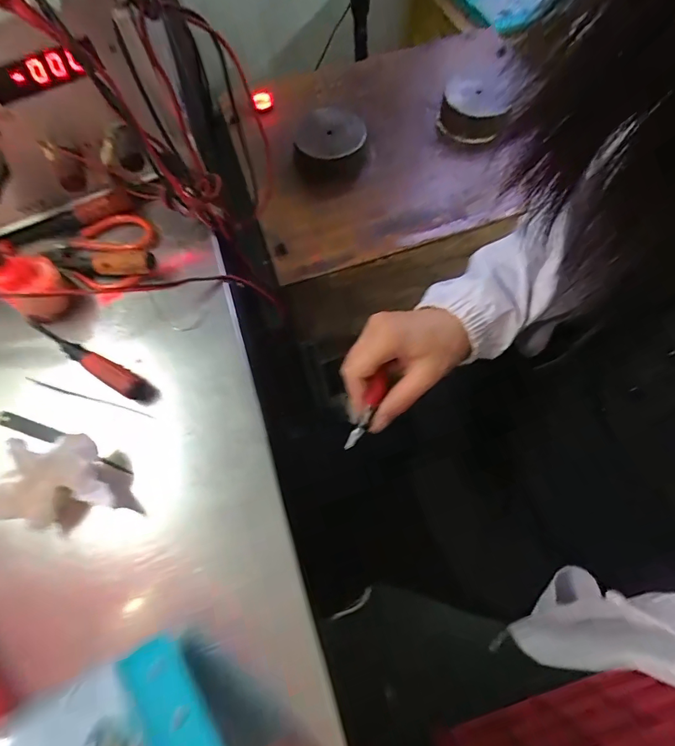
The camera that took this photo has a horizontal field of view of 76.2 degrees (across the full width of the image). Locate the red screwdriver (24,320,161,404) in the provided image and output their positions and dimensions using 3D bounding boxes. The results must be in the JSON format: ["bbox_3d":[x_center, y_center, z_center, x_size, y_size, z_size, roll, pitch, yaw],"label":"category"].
[{"bbox_3d":[-0.205,-0.011,0.351,0.135,0.024,0.017,27,69,12],"label":"red screwdriver"}]

